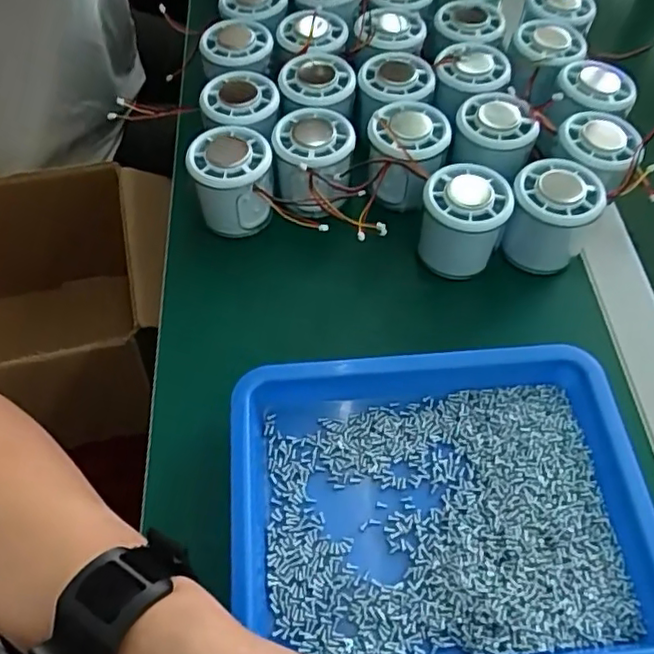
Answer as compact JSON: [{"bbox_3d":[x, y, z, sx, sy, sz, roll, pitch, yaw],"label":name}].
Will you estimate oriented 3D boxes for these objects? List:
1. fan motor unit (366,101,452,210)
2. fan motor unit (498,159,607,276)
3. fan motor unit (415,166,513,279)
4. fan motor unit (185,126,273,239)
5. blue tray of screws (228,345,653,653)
[{"bbox_3d":[0.057,-0.125,0.451,0.054,0.056,0.063,11,58,5],"label":"fan motor unit"},{"bbox_3d":[0.150,-0.071,0.429,0.056,0.071,0.055,16,58,9],"label":"fan motor unit"},{"bbox_3d":[0.089,-0.068,0.420,0.056,0.059,0.059,29,61,16],"label":"fan motor unit"},{"bbox_3d":[-0.067,-0.103,0.442,0.056,0.057,0.056,2,57,-1],"label":"fan motor unit"},{"bbox_3d":[0.061,0.096,0.335,0.220,0.027,0.168,-3,58,-4],"label":"blue tray of screws"}]

